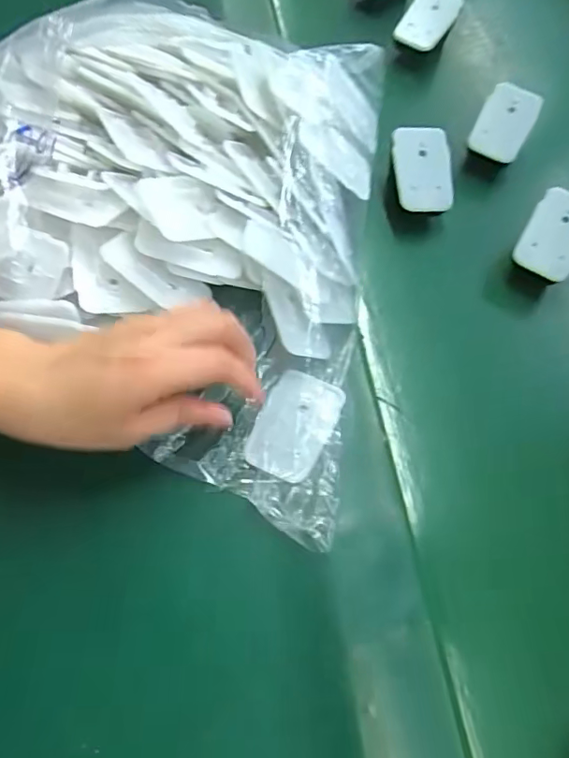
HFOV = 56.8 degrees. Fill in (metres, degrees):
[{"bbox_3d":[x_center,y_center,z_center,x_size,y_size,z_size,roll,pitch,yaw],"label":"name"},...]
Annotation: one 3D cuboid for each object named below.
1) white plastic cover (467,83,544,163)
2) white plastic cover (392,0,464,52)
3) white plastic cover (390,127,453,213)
[{"bbox_3d":[0.180,-0.209,0.431,0.042,0.054,0.008,25,23,-2],"label":"white plastic cover"},{"bbox_3d":[0.134,-0.332,0.488,0.041,0.056,0.013,29,28,-26],"label":"white plastic cover"},{"bbox_3d":[0.105,-0.160,0.401,0.041,0.011,0.063,-4,88,13],"label":"white plastic cover"}]

